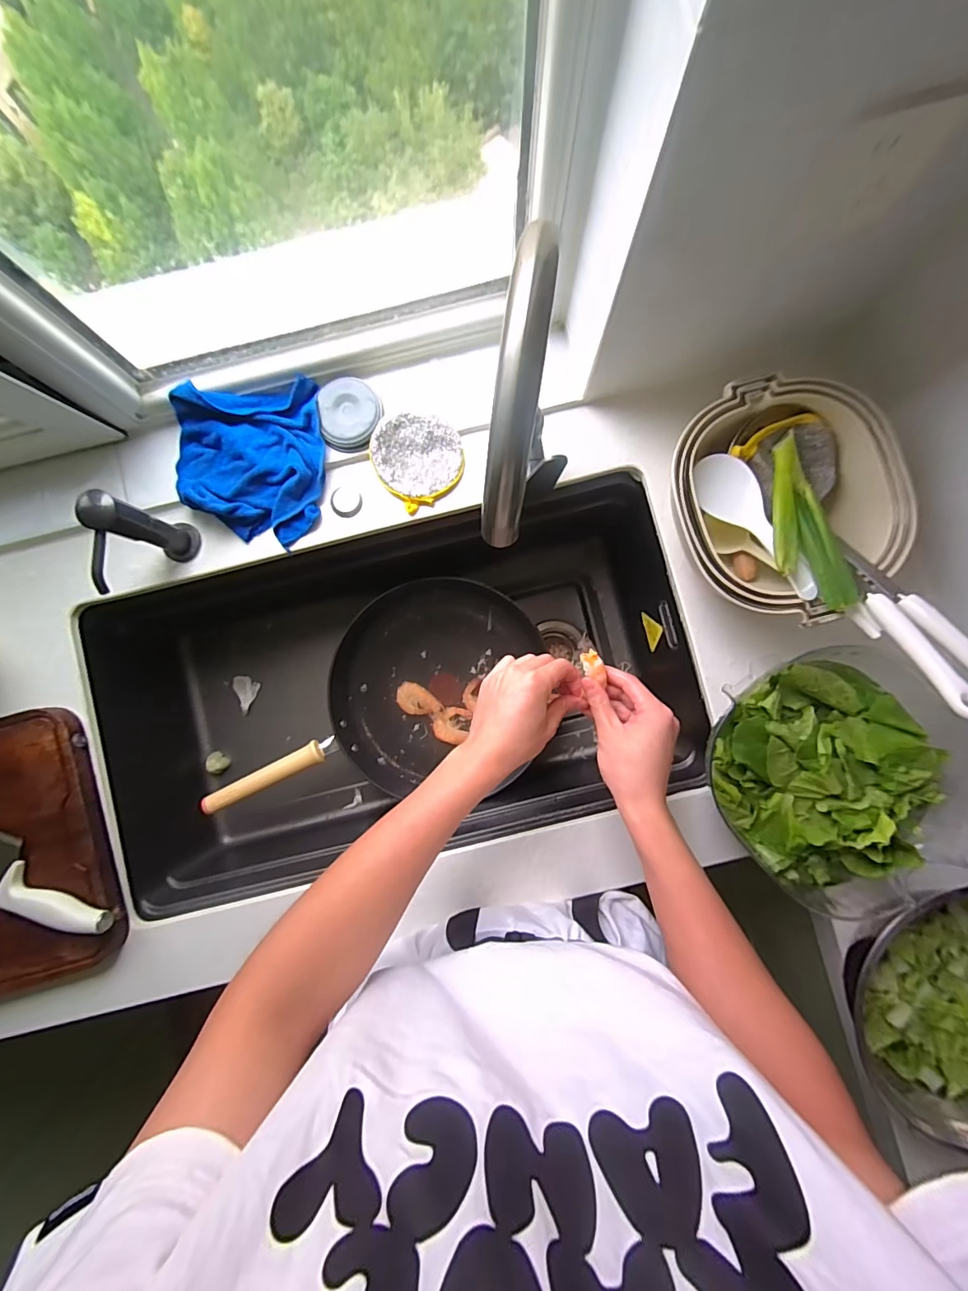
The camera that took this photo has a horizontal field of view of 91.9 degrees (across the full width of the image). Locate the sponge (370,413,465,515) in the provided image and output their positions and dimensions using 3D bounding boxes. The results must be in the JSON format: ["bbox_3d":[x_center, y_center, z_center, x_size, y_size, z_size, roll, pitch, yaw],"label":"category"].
[{"bbox_3d":[-0.077,-0.221,0.547,0.101,0.013,0.103,-42,87,-1],"label":"sponge"}]

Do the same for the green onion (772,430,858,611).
[{"bbox_3d":[0.302,-0.123,0.453,0.059,0.019,0.183,-8,74,1],"label":"green onion"}]

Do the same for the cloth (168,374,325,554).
[{"bbox_3d":[-0.268,-0.210,0.531,0.159,0.034,0.176,-1,87,1],"label":"cloth"}]

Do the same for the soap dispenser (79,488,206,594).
[{"bbox_3d":[-0.370,-0.101,0.500,0.047,0.122,0.095,19,87,2],"label":"soap dispenser"}]

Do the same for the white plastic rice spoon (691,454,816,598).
[{"bbox_3d":[0.274,-0.121,0.472,0.042,0.027,0.173,-28,72,0],"label":"white plastic rice spoon"}]

